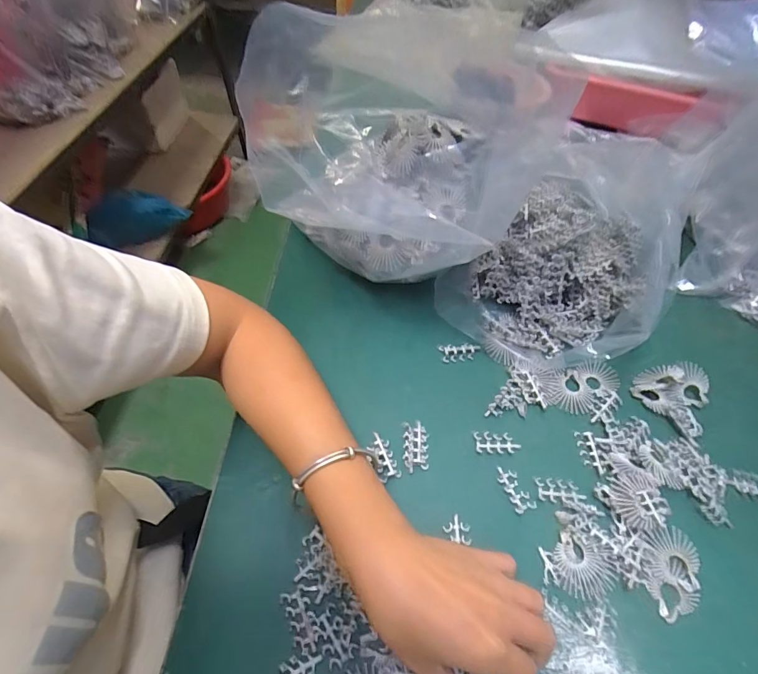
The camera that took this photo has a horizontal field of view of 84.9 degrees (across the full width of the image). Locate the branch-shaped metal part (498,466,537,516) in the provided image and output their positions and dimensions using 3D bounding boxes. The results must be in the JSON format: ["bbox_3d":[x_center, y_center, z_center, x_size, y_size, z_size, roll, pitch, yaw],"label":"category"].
[{"bbox_3d":[0.112,0.124,0.341,0.017,0.004,0.037,-18,56,-15],"label":"branch-shaped metal part"}]

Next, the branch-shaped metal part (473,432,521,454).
[{"bbox_3d":[0.104,0.093,0.364,0.039,0.004,0.018,1,53,-2],"label":"branch-shaped metal part"}]

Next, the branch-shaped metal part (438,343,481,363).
[{"bbox_3d":[0.083,0.015,0.418,0.040,0.004,0.017,-4,54,-6],"label":"branch-shaped metal part"}]

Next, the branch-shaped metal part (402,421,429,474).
[{"bbox_3d":[0.032,0.094,0.357,0.021,0.010,0.041,1,53,-3],"label":"branch-shaped metal part"}]

